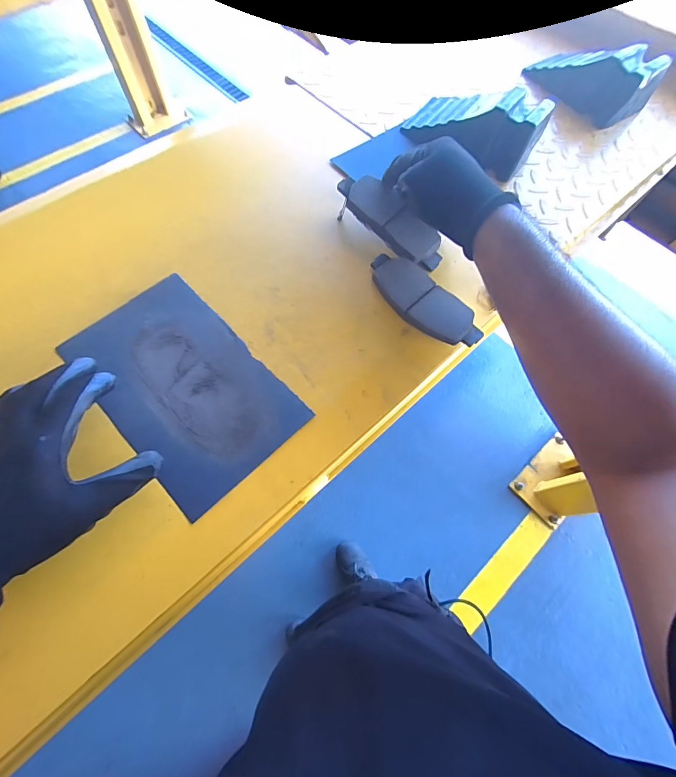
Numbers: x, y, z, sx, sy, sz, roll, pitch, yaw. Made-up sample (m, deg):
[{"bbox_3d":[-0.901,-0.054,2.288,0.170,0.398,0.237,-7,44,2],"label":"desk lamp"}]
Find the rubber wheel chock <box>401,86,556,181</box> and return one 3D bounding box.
[{"bbox_3d":[0.180,-0.357,0.493,0.178,0.074,0.096,35,69,25],"label":"rubber wheel chock"}]

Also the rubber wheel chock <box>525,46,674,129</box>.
[{"bbox_3d":[0.384,-0.482,0.550,0.099,0.065,0.170,-30,71,-15],"label":"rubber wheel chock"}]

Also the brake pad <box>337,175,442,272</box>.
[{"bbox_3d":[0.061,-0.194,0.418,0.144,0.020,0.050,39,87,1],"label":"brake pad"}]

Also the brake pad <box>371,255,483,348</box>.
[{"bbox_3d":[0.094,-0.099,0.391,0.141,0.016,0.071,43,71,14],"label":"brake pad"}]

